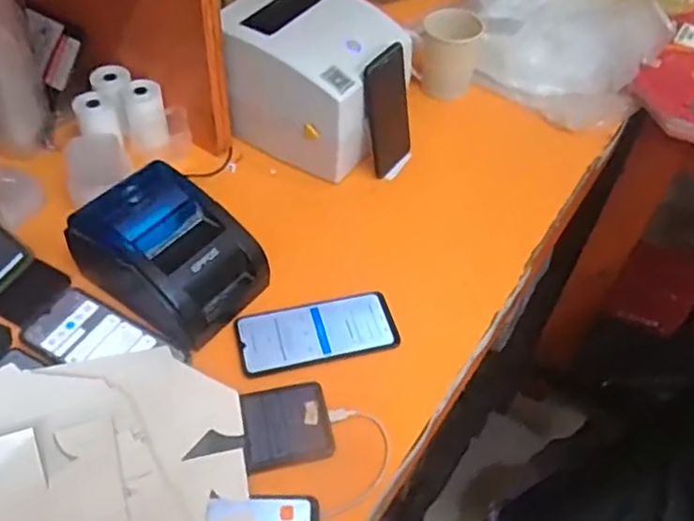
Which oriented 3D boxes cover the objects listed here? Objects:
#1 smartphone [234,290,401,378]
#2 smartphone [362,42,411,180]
[{"bbox_3d":[-0.032,0.075,0.694,0.164,0.011,0.081,-10,52,-10],"label":"smartphone"},{"bbox_3d":[0.055,-0.191,0.832,0.012,0.151,0.084,22,48,36],"label":"smartphone"}]

